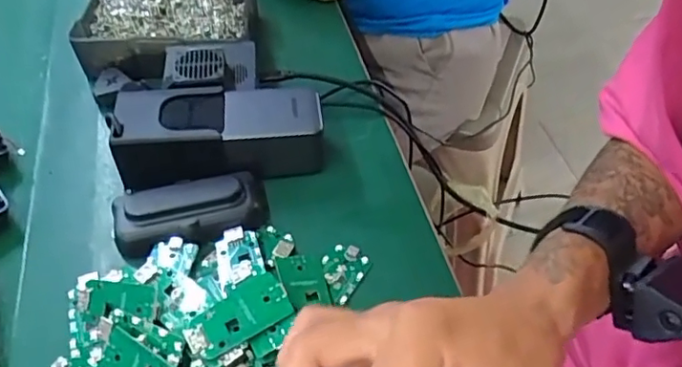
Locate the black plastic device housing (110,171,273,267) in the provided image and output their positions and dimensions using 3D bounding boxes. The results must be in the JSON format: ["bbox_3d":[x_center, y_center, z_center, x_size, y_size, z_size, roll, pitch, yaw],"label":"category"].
[{"bbox_3d":[-0.110,0.021,0.420,0.109,0.030,0.047,-16,52,-10],"label":"black plastic device housing"}]

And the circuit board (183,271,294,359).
[{"bbox_3d":[-0.064,0.081,0.352,0.064,0.005,0.033,-28,58,-14],"label":"circuit board"}]

